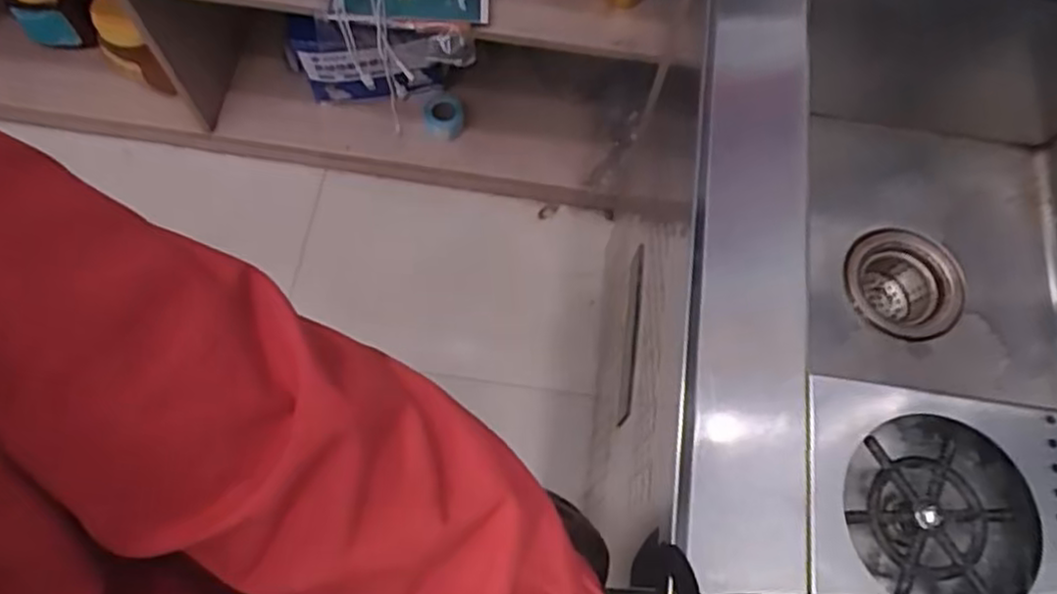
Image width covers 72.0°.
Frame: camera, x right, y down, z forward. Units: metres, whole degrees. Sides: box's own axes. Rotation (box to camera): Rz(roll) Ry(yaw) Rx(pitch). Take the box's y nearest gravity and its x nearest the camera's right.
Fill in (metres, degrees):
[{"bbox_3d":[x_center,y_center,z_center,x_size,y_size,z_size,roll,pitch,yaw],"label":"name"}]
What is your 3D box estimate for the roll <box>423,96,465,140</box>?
[{"bbox_3d":[-0.155,-0.332,1.338,0.072,0.033,0.076,1,69,-2],"label":"roll"}]

